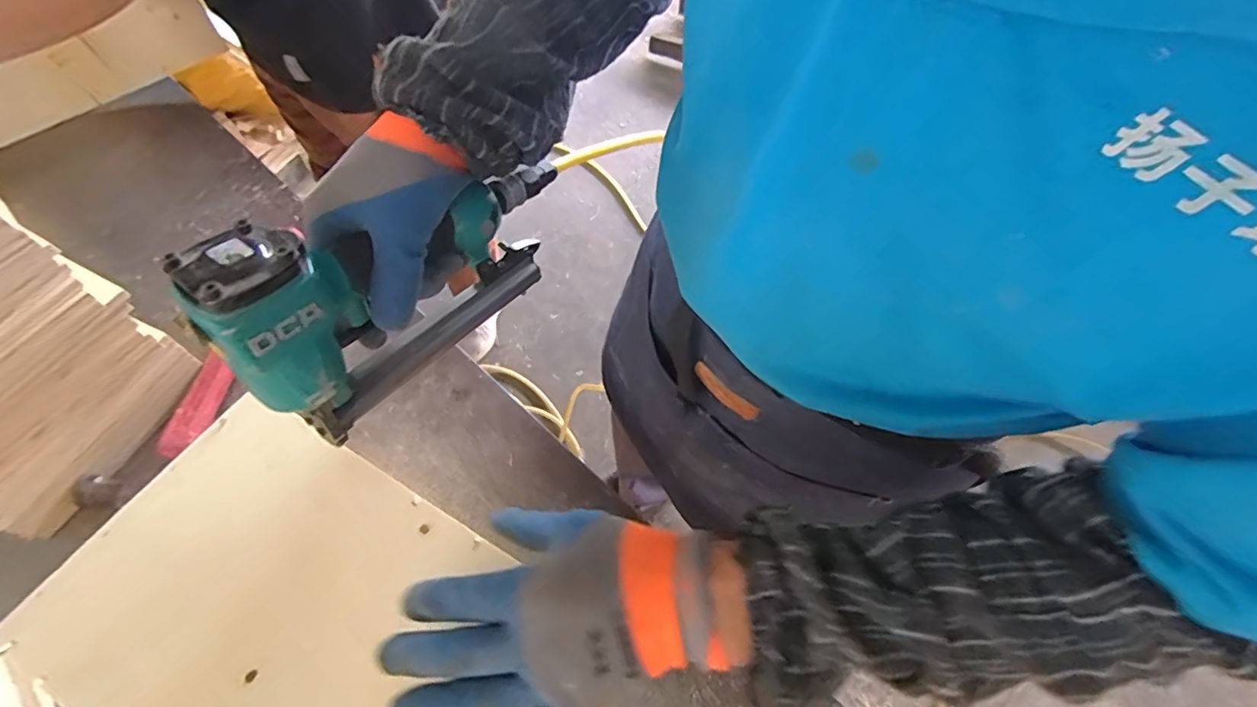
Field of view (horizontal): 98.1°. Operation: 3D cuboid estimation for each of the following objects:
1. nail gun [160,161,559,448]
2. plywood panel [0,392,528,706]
[{"bbox_3d":[-0.148,-0.064,0.373,0.053,0.166,0.242,32,64,14],"label":"nail gun"},{"bbox_3d":[-0.195,0.182,0.346,0.341,0.011,0.200,27,63,12],"label":"plywood panel"}]

